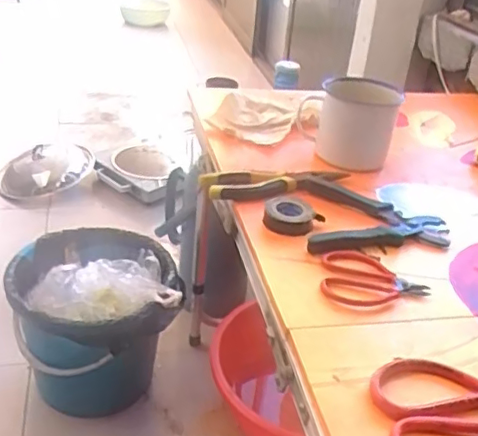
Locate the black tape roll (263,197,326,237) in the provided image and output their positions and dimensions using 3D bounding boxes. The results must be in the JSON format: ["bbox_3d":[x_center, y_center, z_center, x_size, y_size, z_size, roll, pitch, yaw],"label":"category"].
[{"bbox_3d":[0.059,-0.004,0.657,0.054,0.020,0.054,4,33,-2],"label":"black tape roll"}]

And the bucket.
[{"bbox_3d":[-0.256,0.189,1.093,0.281,0.272,0.279,4,31,-2],"label":"bucket"}]

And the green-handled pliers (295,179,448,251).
[{"bbox_3d":[0.152,-0.002,0.677,0.159,0.013,0.135,3,33,-4],"label":"green-handled pliers"}]

